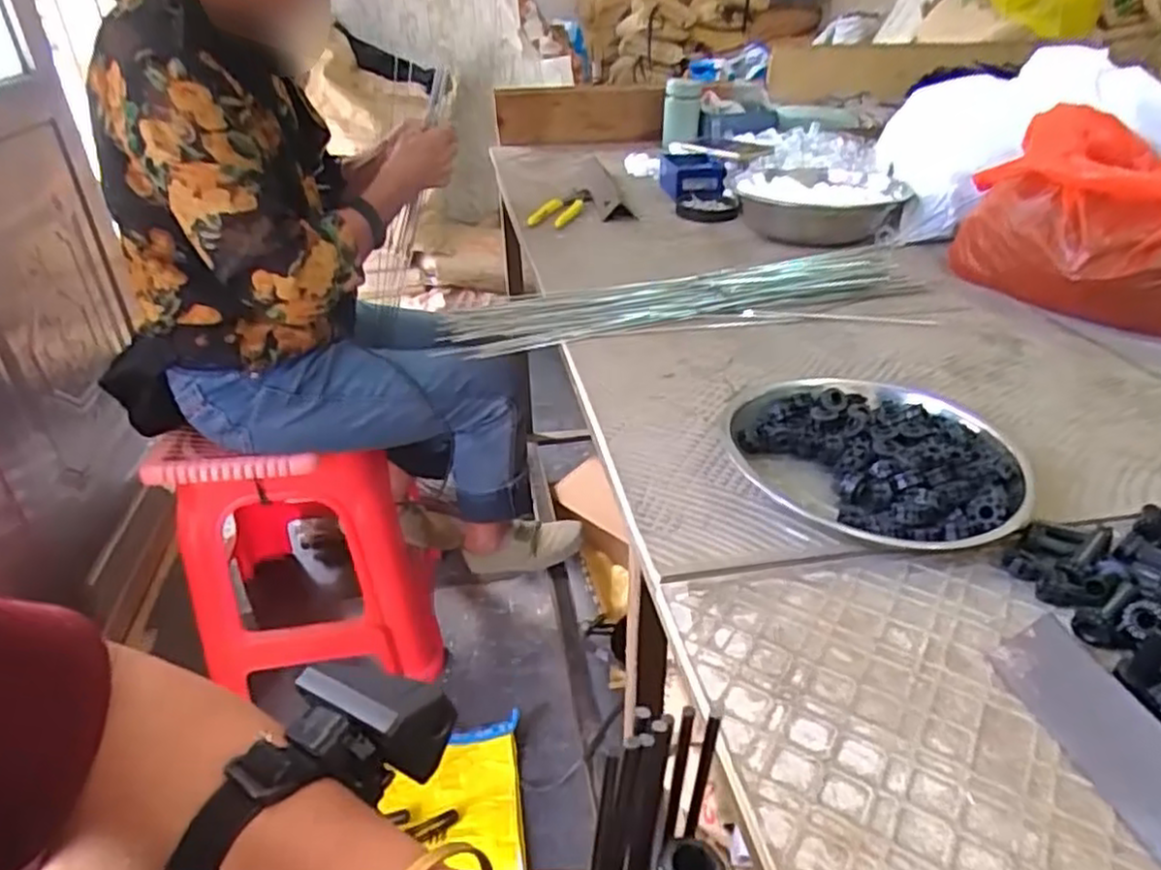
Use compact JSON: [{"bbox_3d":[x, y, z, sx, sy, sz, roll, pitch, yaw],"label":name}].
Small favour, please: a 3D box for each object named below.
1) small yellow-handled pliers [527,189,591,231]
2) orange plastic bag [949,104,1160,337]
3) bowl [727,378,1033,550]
[{"bbox_3d":[-0.022,-0.312,1.000,0.056,0.013,0.157,8,33,16],"label":"small yellow-handled pliers"},{"bbox_3d":[0.549,-0.211,0.725,0.306,0.144,0.285,25,40,35],"label":"orange plastic bag"},{"bbox_3d":[0.201,0.012,0.480,0.162,0.030,0.181,-13,34,-20],"label":"bowl"}]

